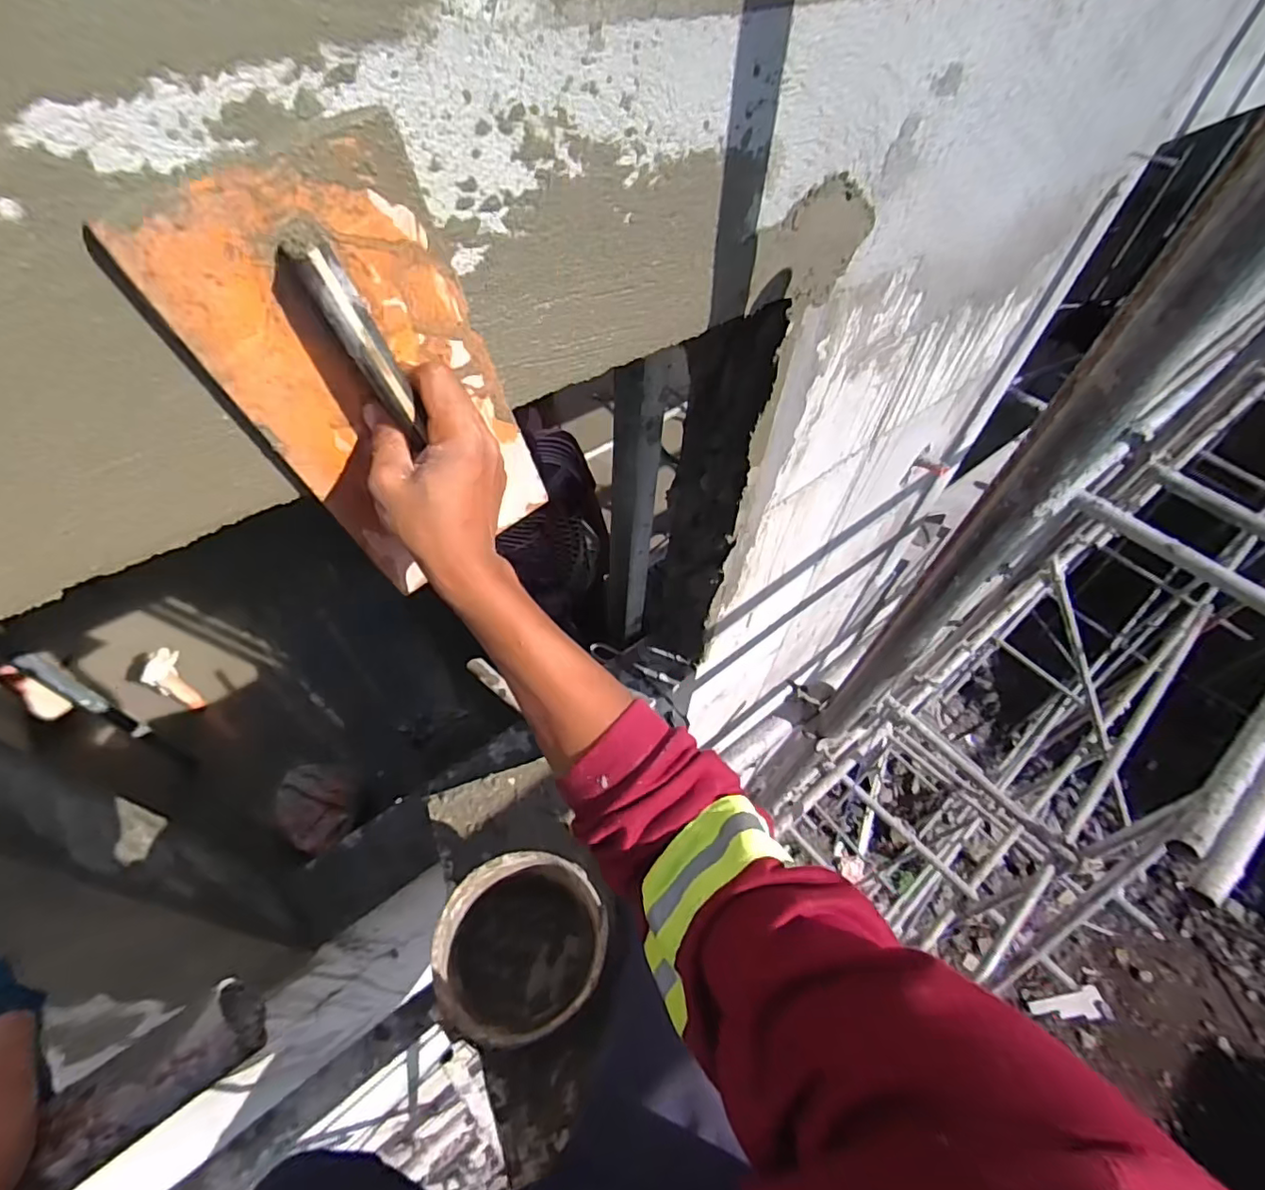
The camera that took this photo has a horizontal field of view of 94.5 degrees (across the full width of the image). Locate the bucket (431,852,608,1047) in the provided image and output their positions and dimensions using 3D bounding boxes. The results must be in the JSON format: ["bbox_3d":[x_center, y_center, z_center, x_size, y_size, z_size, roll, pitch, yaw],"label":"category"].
[{"bbox_3d":[-0.137,0.419,0.689,0.162,0.215,0.163,2,53,-2],"label":"bucket"}]

